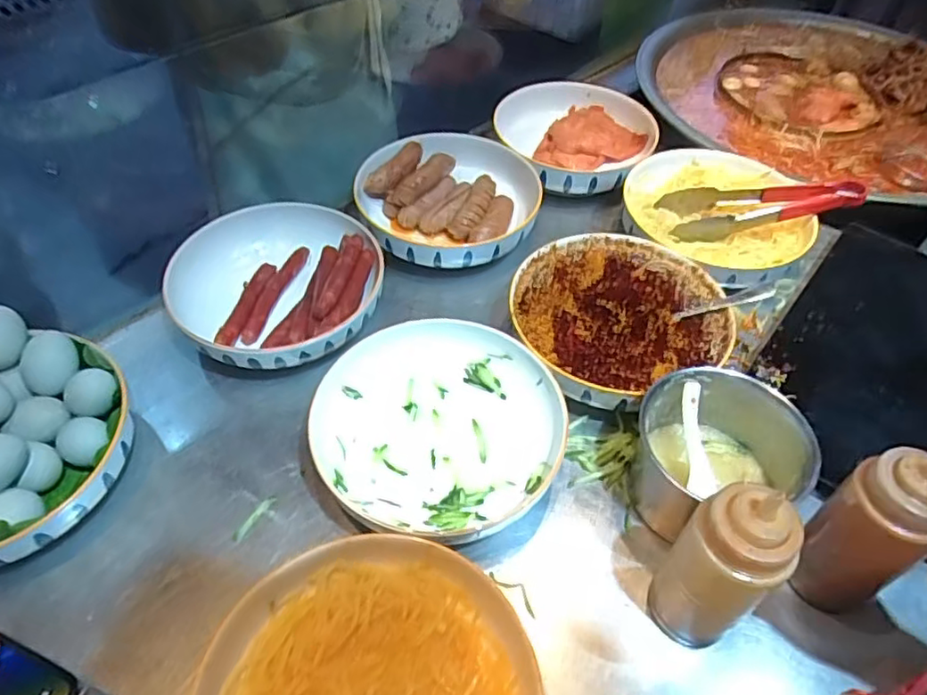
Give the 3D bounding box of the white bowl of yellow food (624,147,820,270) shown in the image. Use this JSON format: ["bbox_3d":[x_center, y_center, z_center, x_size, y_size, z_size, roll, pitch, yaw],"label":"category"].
[{"bbox_3d":[0.315,-0.168,0.792,0.214,0.051,0.205,1,52,-1],"label":"white bowl of yellow food"}]

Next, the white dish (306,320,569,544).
[{"bbox_3d":[-0.024,0.076,0.584,0.217,0.062,0.208,1,52,-1],"label":"white dish"}]

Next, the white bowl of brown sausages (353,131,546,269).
[{"bbox_3d":[-0.024,-0.179,0.790,0.217,0.062,0.211,1,52,-1],"label":"white bowl of brown sausages"}]

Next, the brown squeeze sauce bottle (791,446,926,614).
[{"bbox_3d":[0.297,0.137,0.460,0.052,0.153,0.071,10,52,5],"label":"brown squeeze sauce bottle"}]

